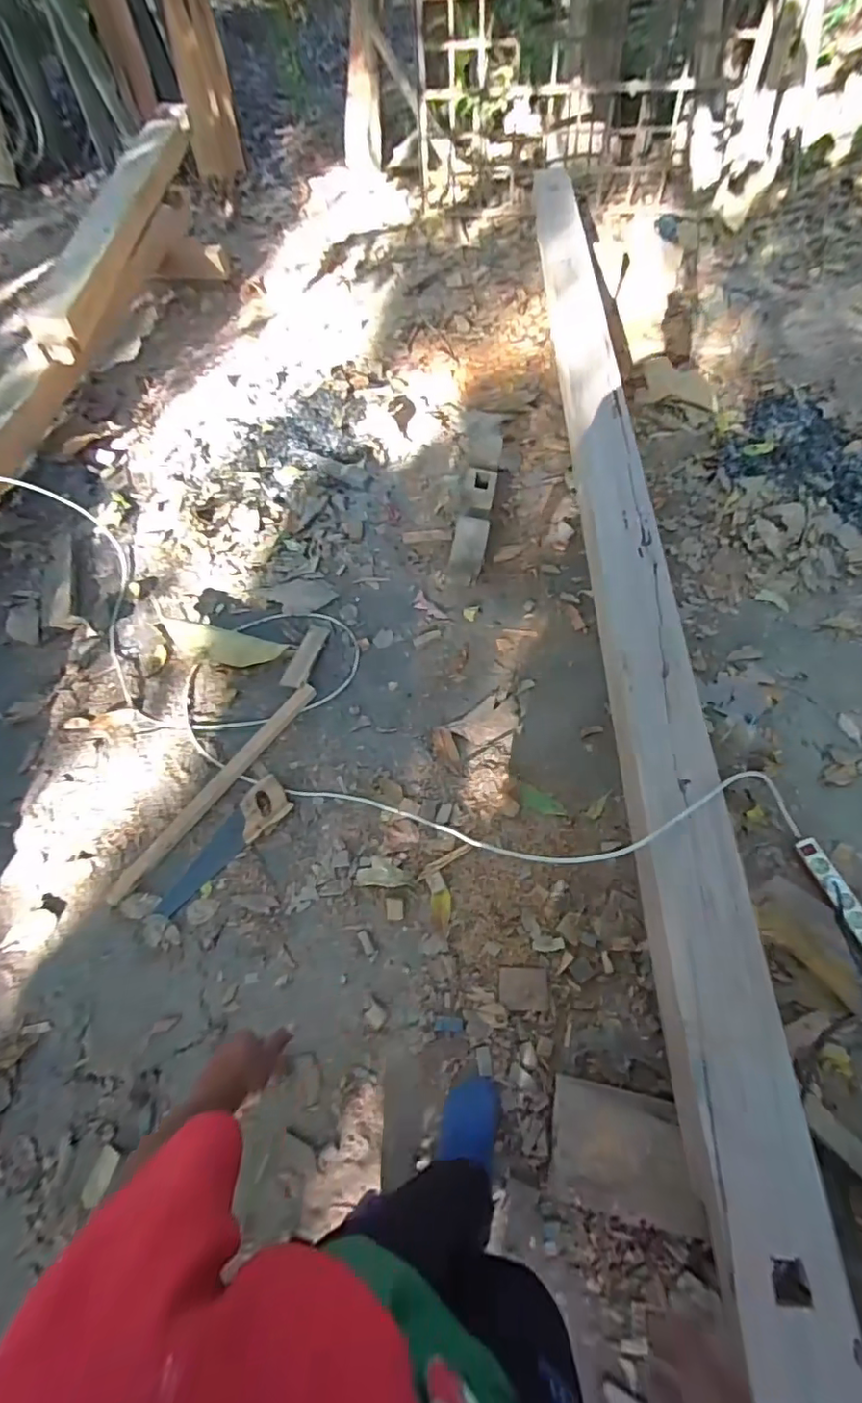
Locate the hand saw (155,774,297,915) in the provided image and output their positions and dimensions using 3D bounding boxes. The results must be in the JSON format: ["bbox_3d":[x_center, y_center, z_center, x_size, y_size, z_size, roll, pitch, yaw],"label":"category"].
[{"bbox_3d":[-0.550,0.376,1.463,0.121,0.025,0.411,39,69,20],"label":"hand saw"}]

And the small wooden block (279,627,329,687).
[{"bbox_3d":[-0.393,-0.146,1.732,0.074,0.017,0.243,14,63,9],"label":"small wooden block"}]

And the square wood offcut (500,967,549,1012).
[{"bbox_3d":[0.212,0.654,1.255,0.109,0.007,0.087,0,62,2],"label":"square wood offcut"}]

